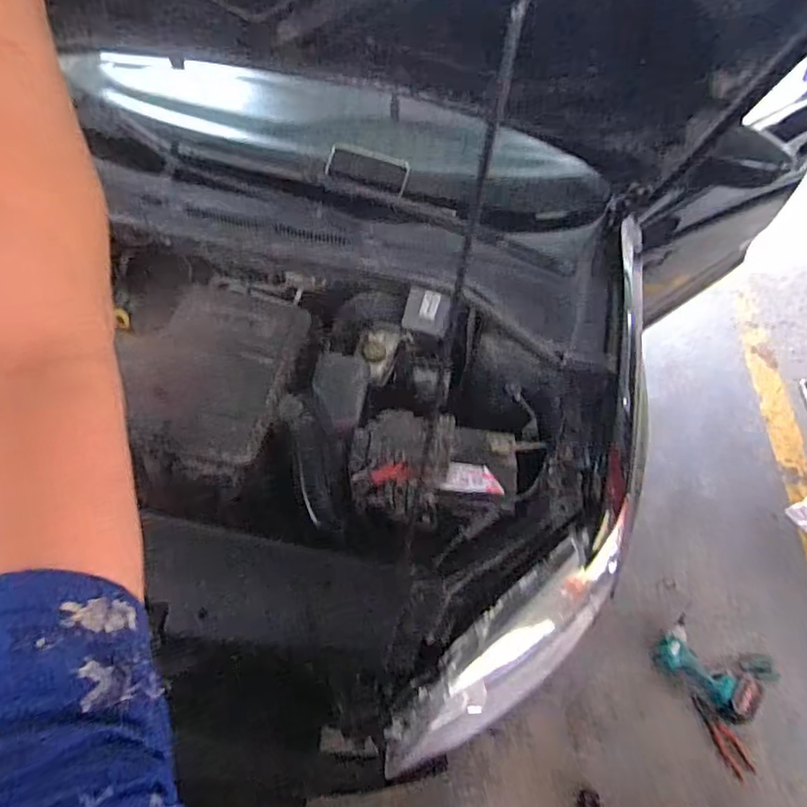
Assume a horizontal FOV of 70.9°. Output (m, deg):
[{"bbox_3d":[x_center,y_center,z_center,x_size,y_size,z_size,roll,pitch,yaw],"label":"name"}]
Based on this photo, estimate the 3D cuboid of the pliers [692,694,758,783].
[{"bbox_3d":[0.807,0.843,1.442,0.058,0.018,0.191,-16,53,-17],"label":"pliers"}]

